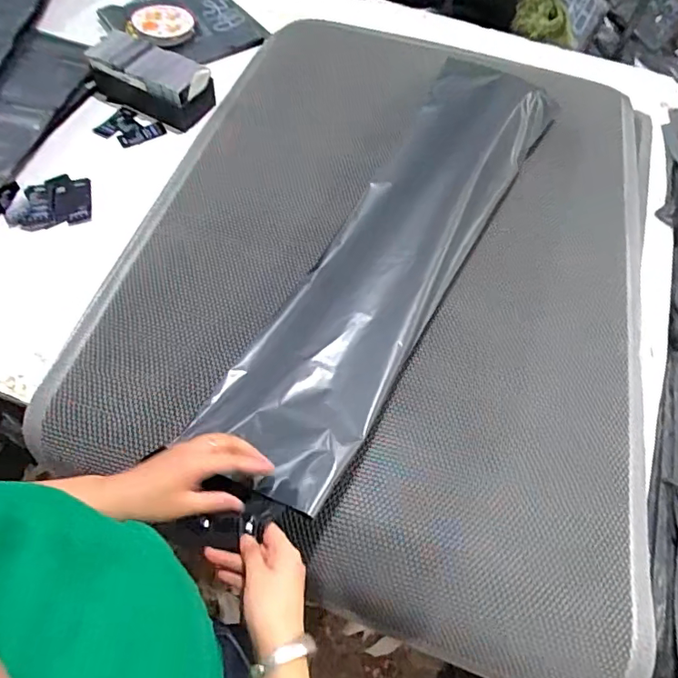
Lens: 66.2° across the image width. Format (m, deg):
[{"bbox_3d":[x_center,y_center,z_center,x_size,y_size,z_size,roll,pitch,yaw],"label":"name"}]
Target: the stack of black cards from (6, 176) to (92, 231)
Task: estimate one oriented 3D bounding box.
[{"bbox_3d":[-0.489,-0.234,0.880,0.123,0.022,0.112,-12,63,-11],"label":"stack of black cards"}]

